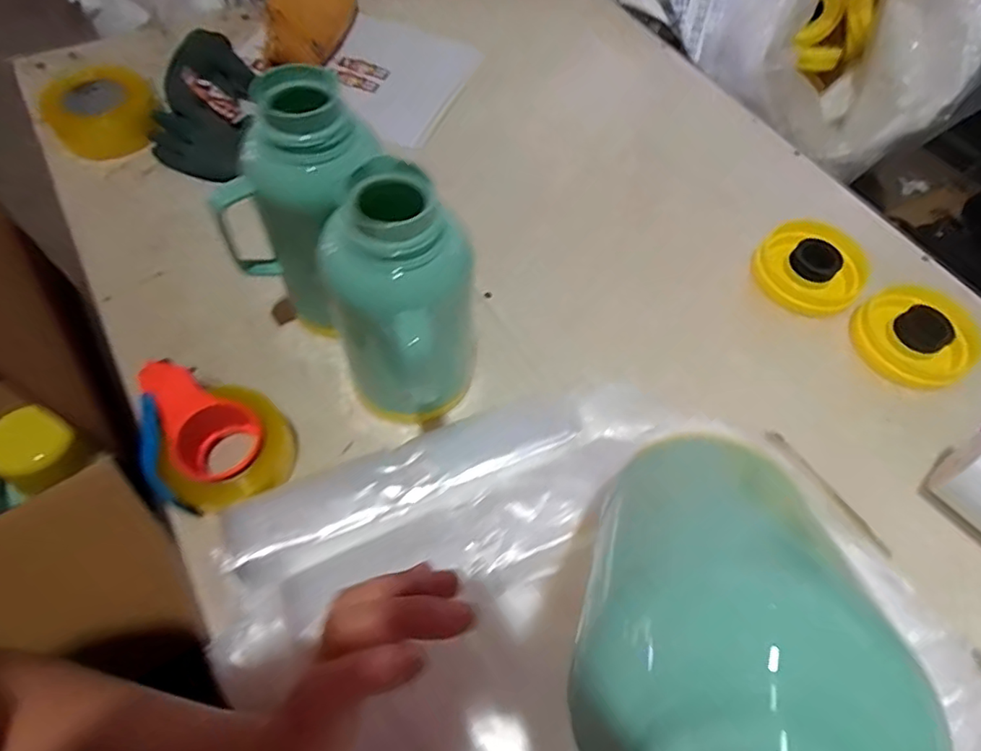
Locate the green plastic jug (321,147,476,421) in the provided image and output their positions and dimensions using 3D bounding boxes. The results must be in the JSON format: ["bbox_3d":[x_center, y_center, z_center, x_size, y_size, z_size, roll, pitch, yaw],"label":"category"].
[{"bbox_3d":[-0.079,-0.058,0.518,0.107,0.260,0.101,2,61,-3],"label":"green plastic jug"}]

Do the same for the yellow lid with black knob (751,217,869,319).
[{"bbox_3d":[0.411,-0.140,0.726,0.125,0.040,0.128,2,61,-3],"label":"yellow lid with black knob"}]

